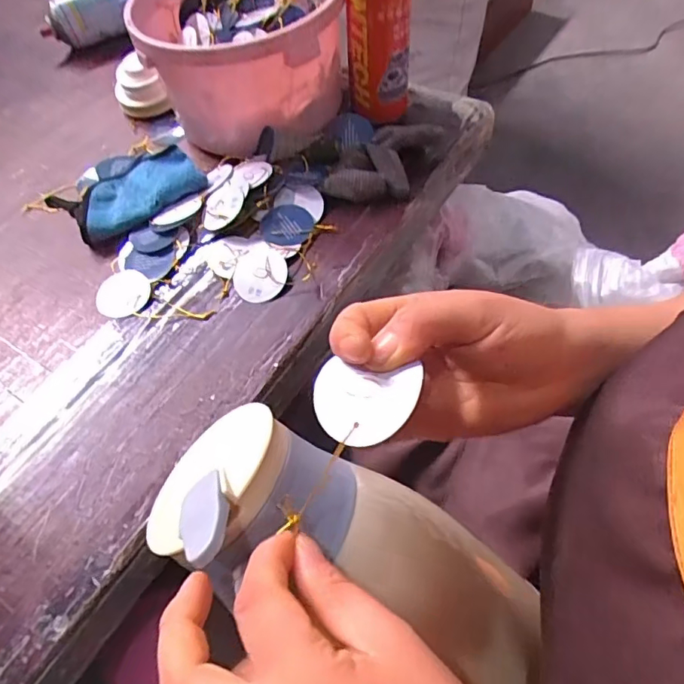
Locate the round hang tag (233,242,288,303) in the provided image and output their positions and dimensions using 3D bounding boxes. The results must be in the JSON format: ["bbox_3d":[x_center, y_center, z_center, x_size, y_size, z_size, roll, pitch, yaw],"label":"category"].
[{"bbox_3d":[-0.077,-0.066,0.493,0.050,0.011,0.062,-15,56,-5],"label":"round hang tag"}]

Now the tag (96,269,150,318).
[{"bbox_3d":[-0.204,-0.046,0.495,0.044,0.004,0.051,17,65,10],"label":"tag"}]

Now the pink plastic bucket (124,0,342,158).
[{"bbox_3d":[-0.103,-0.320,0.574,0.196,0.118,0.217,-2,56,3],"label":"pink plastic bucket"}]

